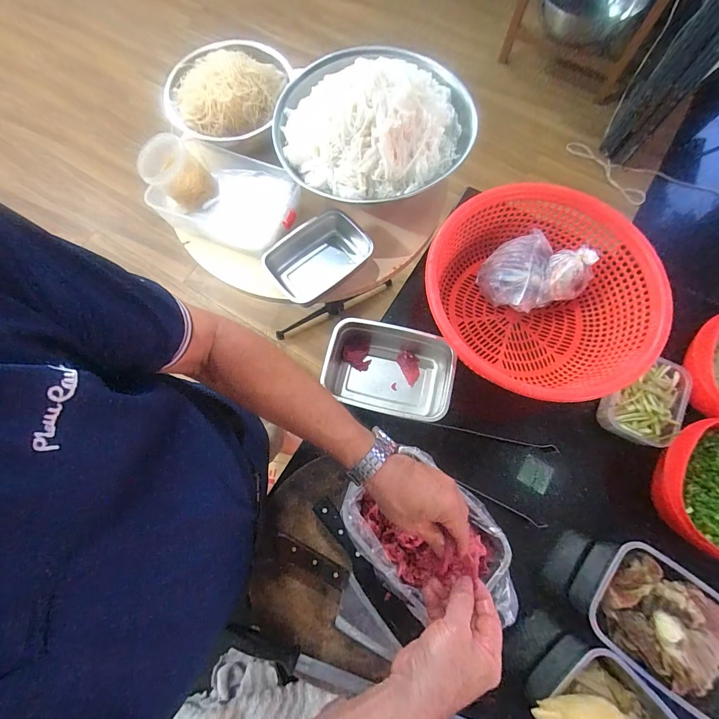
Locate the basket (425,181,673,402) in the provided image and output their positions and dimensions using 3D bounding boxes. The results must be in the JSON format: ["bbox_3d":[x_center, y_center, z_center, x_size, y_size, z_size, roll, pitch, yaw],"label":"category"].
[{"bbox_3d":[0.307,-0.108,0.637,0.364,0.141,0.364,0,74,1],"label":"basket"}]

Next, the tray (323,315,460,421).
[{"bbox_3d":[0.052,0.013,0.642,0.223,0.095,0.129,14,75,5],"label":"tray"}]

